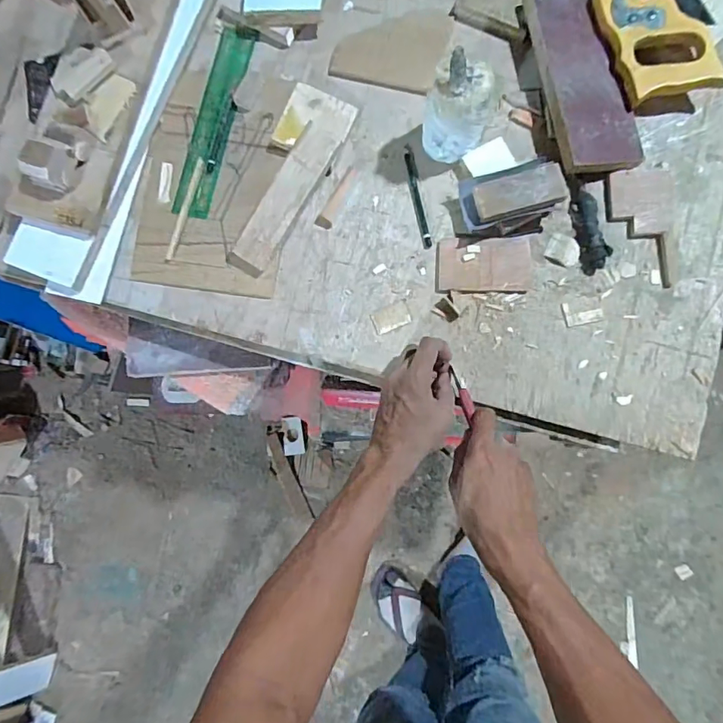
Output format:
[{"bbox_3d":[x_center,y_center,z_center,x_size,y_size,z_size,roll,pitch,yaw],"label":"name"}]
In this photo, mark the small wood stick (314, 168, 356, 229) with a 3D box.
[{"bbox_3d":[-0.027,-0.193,0.571,0.019,0.006,0.079,32,87,10],"label":"small wood stick"}]

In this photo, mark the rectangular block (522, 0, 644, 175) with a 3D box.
[{"bbox_3d":[0.243,-0.319,0.543,0.089,0.017,0.222,-15,84,-10],"label":"rectangular block"}]

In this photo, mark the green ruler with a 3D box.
[{"bbox_3d":[-0.184,-0.302,0.604,0.050,0.008,0.253,12,83,9],"label":"green ruler"}]

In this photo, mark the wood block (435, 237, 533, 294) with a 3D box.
[{"bbox_3d":[0.140,-0.110,0.552,0.106,0.009,0.063,-1,82,7],"label":"wood block"}]

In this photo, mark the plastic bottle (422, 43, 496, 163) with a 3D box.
[{"bbox_3d":[0.101,-0.271,0.510,0.067,0.134,0.064,5,85,6],"label":"plastic bottle"}]

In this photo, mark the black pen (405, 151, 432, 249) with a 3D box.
[{"bbox_3d":[0.067,-0.190,0.569,0.011,0.009,0.118,-11,81,6],"label":"black pen"}]

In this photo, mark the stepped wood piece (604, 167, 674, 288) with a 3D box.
[{"bbox_3d":[0.313,-0.153,0.542,0.073,0.012,0.130,0,82,7],"label":"stepped wood piece"}]

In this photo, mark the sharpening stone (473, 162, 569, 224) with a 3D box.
[{"bbox_3d":[0.173,-0.184,0.526,0.098,0.011,0.042,-17,93,3],"label":"sharpening stone"}]

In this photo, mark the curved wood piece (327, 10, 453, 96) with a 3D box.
[{"bbox_3d":[0.038,-0.389,0.593,0.132,0.004,0.103,16,84,9],"label":"curved wood piece"}]

